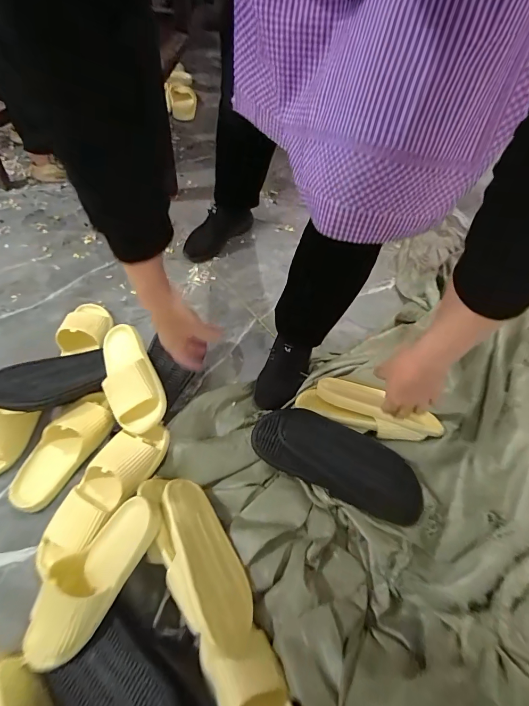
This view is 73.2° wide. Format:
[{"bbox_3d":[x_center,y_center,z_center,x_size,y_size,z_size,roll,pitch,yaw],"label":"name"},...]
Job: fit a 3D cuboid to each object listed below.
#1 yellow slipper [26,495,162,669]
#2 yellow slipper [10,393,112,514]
[{"bbox_3d":[-0.252,0.323,0.512,0.096,0.057,0.241,33,74,11],"label":"yellow slipper"},{"bbox_3d":[-0.388,0.176,0.682,0.108,0.065,0.218,30,73,10],"label":"yellow slipper"}]

